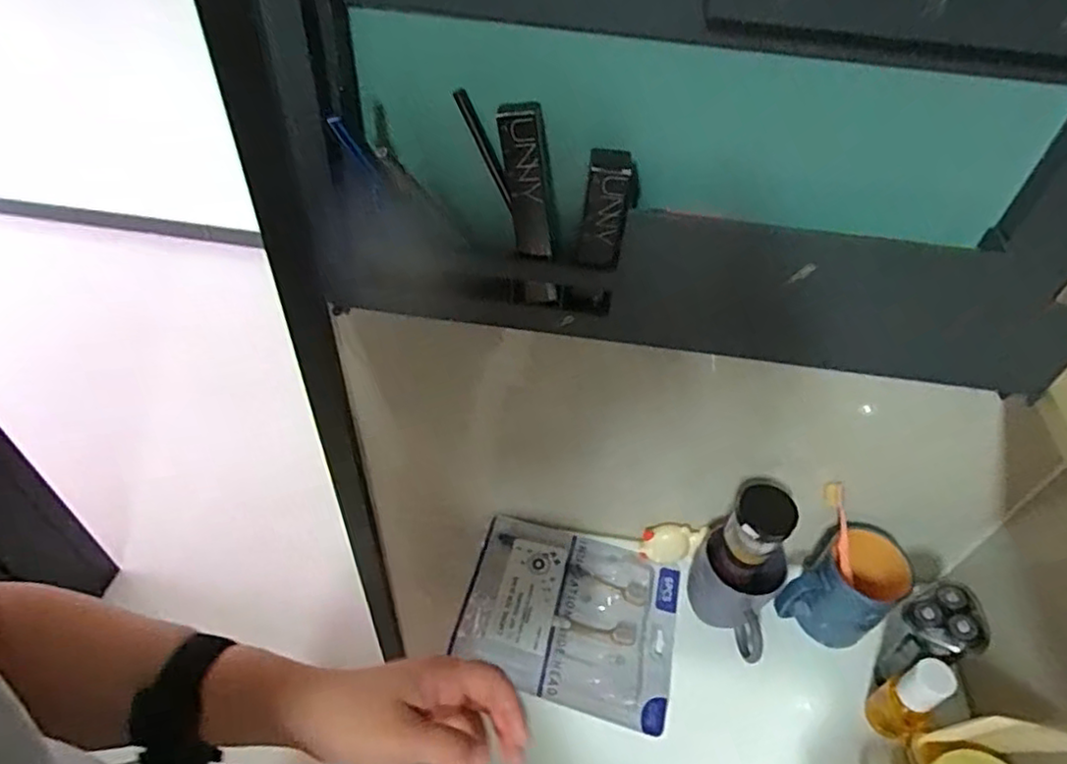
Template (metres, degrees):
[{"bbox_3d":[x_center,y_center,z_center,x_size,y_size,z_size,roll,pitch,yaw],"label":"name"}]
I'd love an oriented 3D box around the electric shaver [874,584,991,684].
[{"bbox_3d":[0.355,0.251,0.609,0.049,0.160,0.055,-17,51,-19],"label":"electric shaver"}]

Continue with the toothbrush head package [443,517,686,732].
[{"bbox_3d":[0.040,0.246,0.688,0.221,0.037,0.188,12,48,7],"label":"toothbrush head package"}]

